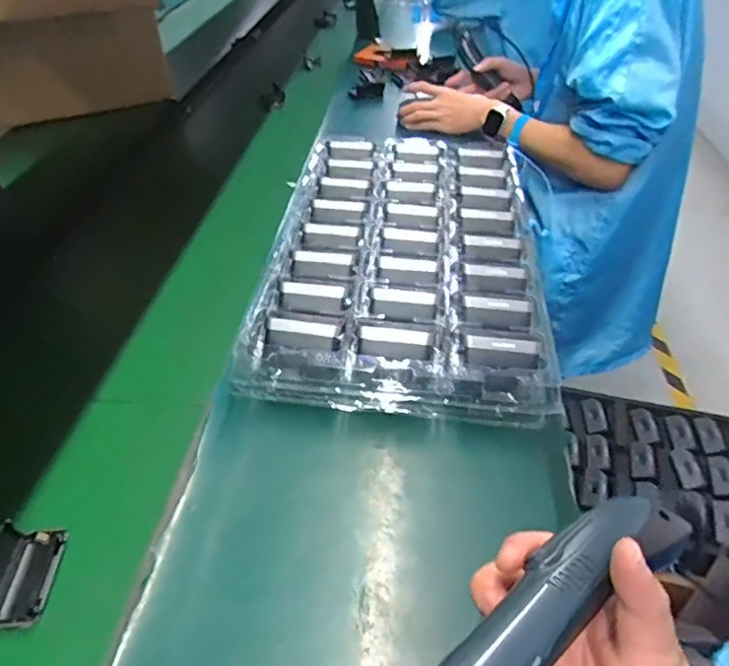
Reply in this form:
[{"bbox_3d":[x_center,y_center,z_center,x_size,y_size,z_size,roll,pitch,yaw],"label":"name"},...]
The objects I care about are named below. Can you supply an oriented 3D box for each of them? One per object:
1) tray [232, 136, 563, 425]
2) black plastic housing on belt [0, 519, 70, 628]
[{"bbox_3d":[0.046,-0.097,0.689,0.292,0.083,0.482,2,42,5],"label":"tray"},{"bbox_3d":[-0.263,0.182,0.428,0.046,0.020,0.072,-3,42,0],"label":"black plastic housing on belt"}]

